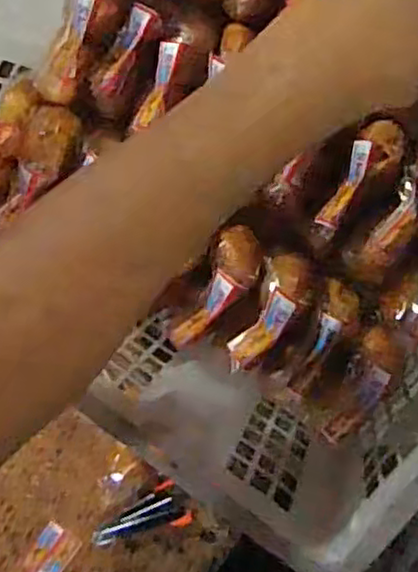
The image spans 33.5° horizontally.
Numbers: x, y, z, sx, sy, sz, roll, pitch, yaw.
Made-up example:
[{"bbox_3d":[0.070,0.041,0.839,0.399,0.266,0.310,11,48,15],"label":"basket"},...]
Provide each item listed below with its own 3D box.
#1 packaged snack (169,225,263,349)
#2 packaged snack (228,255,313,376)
[{"bbox_3d":[0.007,0.003,0.411,0.029,0.022,0.078,27,88,4],"label":"packaged snack"},{"bbox_3d":[0.035,0.015,0.406,0.027,0.028,0.076,31,88,4],"label":"packaged snack"}]

